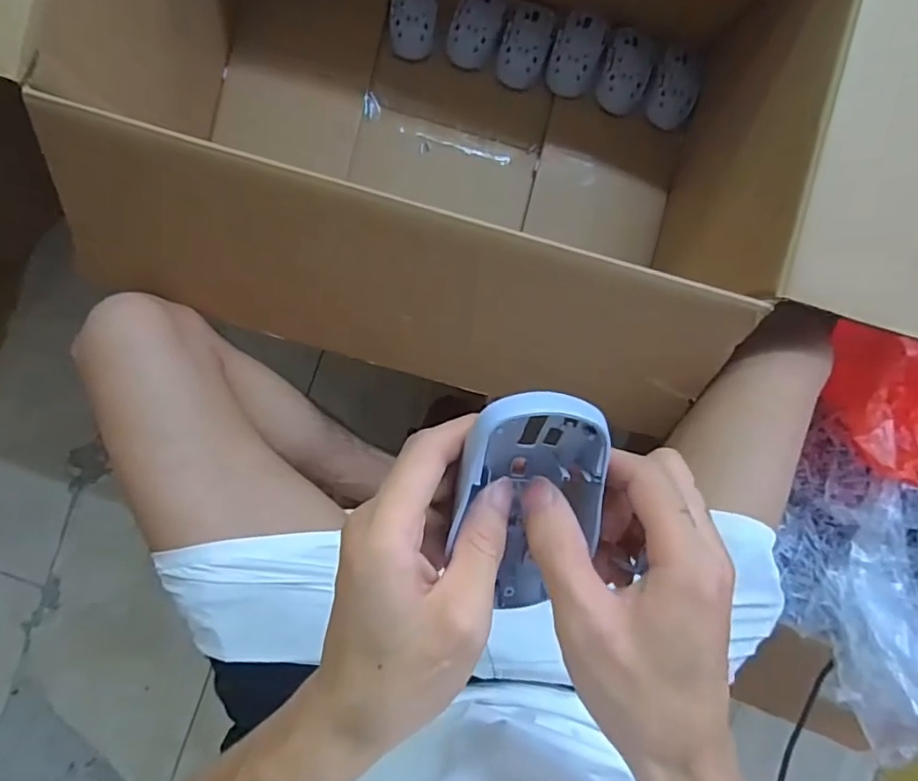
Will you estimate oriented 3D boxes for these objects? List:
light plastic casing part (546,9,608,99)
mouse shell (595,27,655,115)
[{"bbox_3d":[0.143,-0.407,0.703,0.056,0.028,0.088,17,92,-4],"label":"light plastic casing part"},{"bbox_3d":[0.205,-0.391,0.712,0.062,0.026,0.092,13,93,-4],"label":"mouse shell"}]

